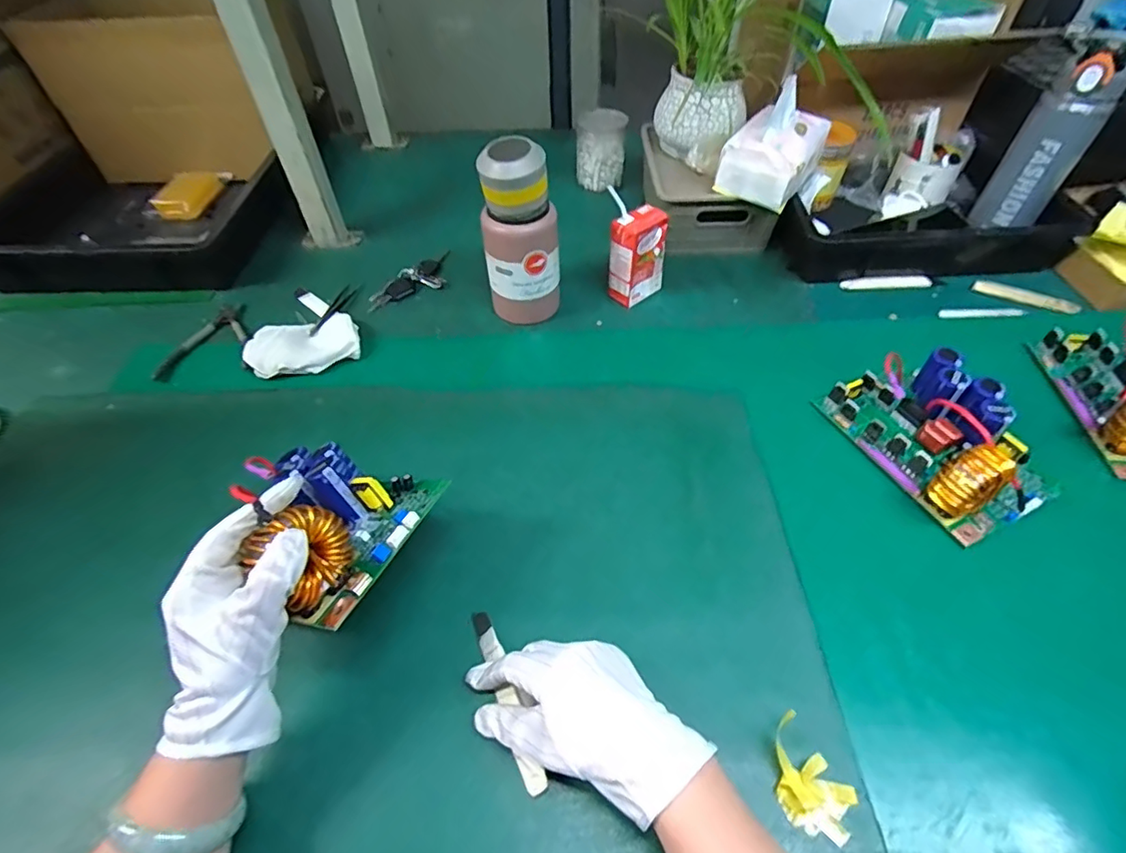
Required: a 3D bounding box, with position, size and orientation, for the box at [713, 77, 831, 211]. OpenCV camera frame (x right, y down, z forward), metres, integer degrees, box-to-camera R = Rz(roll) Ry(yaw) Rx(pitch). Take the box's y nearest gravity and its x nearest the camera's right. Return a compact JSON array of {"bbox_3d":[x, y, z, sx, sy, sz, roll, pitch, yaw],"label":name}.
[{"bbox_3d":[0.274,-0.365,0.689,0.097,0.103,0.135,28,58,23],"label":"box"}]

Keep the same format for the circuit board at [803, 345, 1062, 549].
[{"bbox_3d":[0.370,0.005,0.526,0.127,0.058,0.184,-21,53,-14],"label":"circuit board"}]

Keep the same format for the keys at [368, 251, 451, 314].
[{"bbox_3d":[-0.200,-0.204,0.743,0.057,0.017,0.155,28,57,23],"label":"keys"}]

